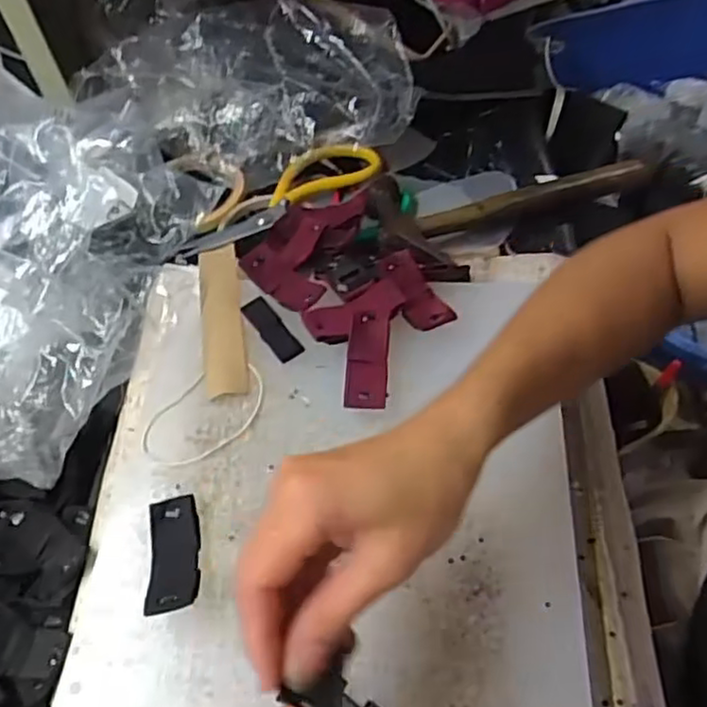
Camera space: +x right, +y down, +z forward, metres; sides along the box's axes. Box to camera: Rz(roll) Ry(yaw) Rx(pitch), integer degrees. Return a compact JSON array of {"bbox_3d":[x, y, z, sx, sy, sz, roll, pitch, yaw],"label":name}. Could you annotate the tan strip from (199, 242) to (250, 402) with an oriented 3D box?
[{"bbox_3d":[-0.089,-0.027,0.468,0.026,0.006,0.126,-10,55,-3],"label":"tan strip"}]

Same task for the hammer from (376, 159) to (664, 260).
[{"bbox_3d":[0.133,-0.138,0.566,0.238,0.032,0.081,-21,56,-11],"label":"hammer"}]

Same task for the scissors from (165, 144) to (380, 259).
[{"bbox_3d":[-0.065,-0.131,0.575,0.193,0.024,0.049,-27,58,-15],"label":"scissors"}]

